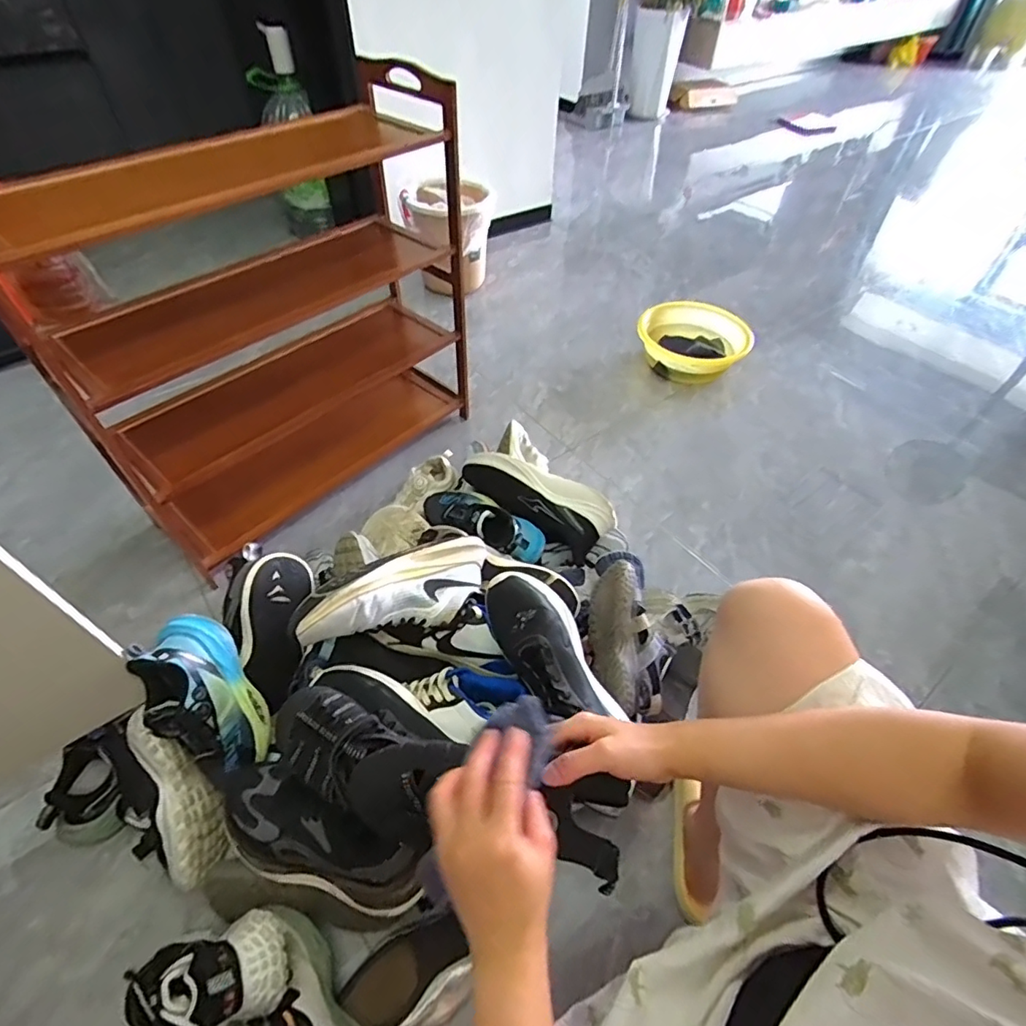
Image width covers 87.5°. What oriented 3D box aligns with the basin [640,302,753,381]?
[{"bbox_3d":[0.496,-0.458,1.470,0.303,0.109,0.265,3,50,0],"label":"basin"}]

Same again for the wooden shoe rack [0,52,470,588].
[{"bbox_3d":[-0.416,-0.317,0.973,0.280,0.616,0.670,36,57,25],"label":"wooden shoe rack"}]

